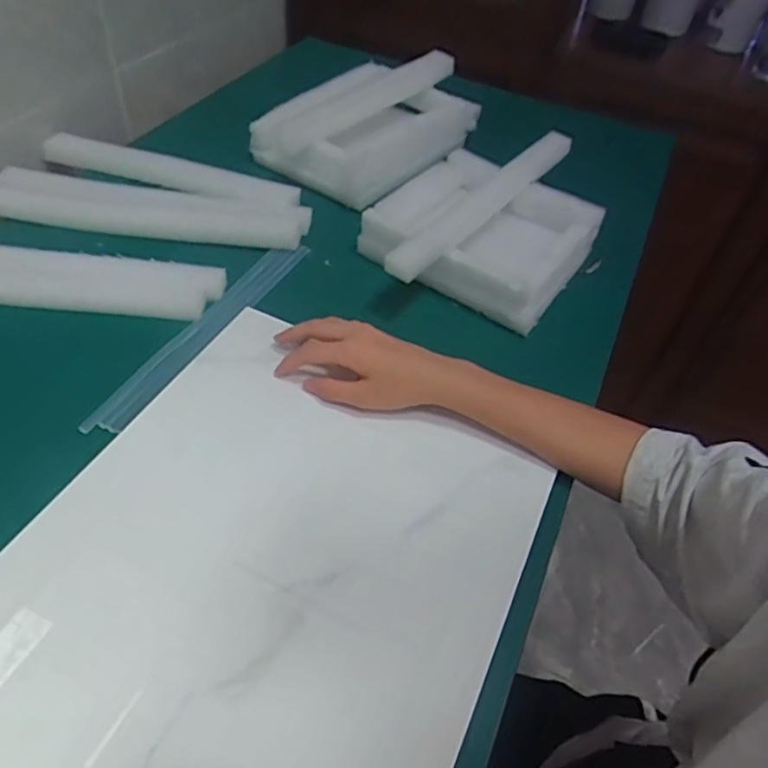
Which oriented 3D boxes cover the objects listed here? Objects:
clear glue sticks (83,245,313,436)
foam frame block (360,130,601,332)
[{"bbox_3d":[-0.153,-0.052,0.549,0.036,0.015,0.271,25,50,15],"label":"clear glue sticks"},{"bbox_3d":[0.107,-0.162,0.642,0.192,0.061,0.298,29,54,18],"label":"foam frame block"}]

